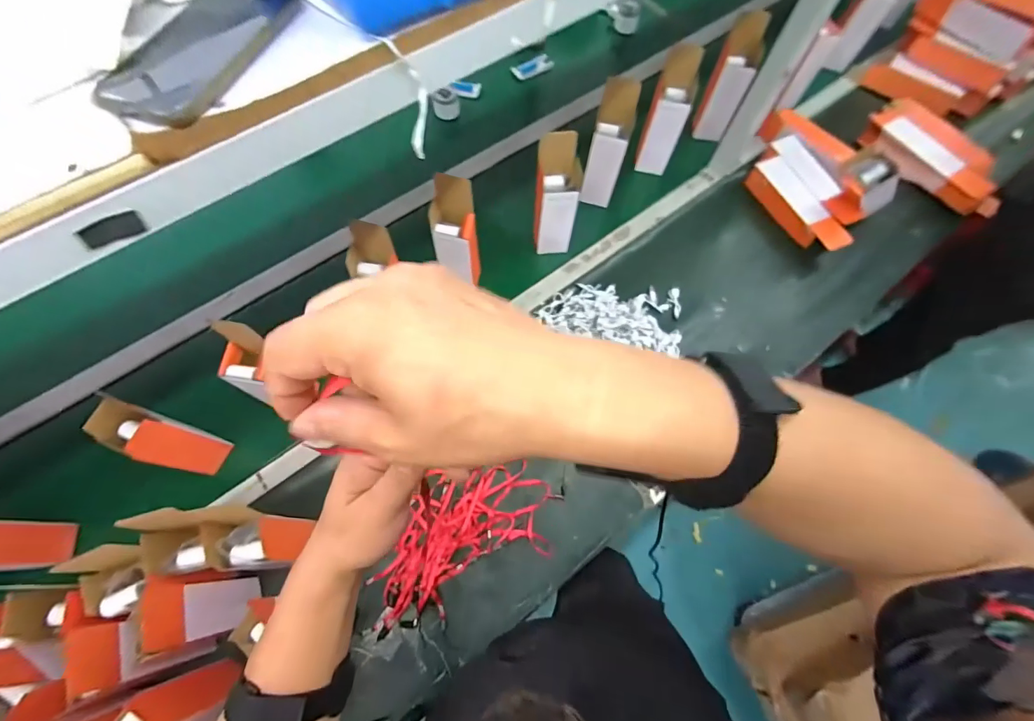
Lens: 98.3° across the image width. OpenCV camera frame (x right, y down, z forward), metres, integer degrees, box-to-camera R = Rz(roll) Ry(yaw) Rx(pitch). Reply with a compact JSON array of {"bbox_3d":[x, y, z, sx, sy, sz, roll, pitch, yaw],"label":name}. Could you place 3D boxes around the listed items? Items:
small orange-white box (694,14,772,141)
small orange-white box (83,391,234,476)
[{"bbox_3d":[0.455,-0.596,0.954,0.074,0.235,0.055,18,40,5],"label":"small orange-white box"},{"bbox_3d":[-0.515,0.124,0.676,0.085,0.210,0.063,22,69,6],"label":"small orange-white box"}]

